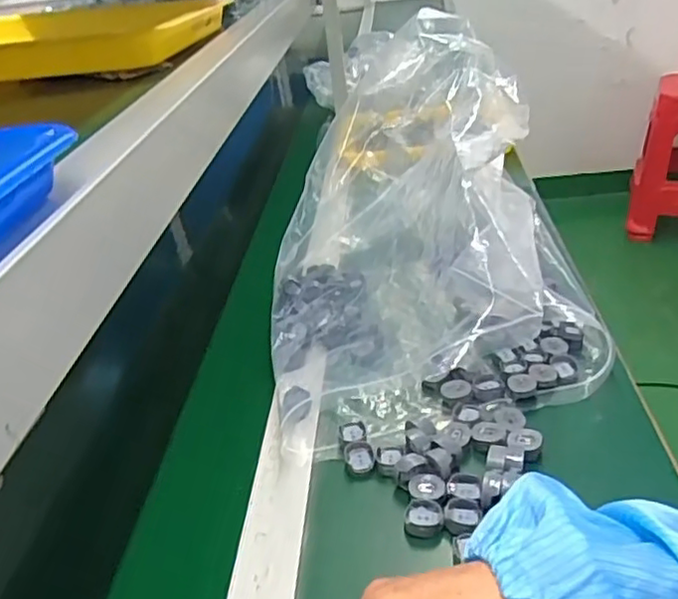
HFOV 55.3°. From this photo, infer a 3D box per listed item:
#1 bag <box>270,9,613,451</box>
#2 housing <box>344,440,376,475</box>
[{"bbox_3d":[0.079,-0.119,0.730,0.318,0.234,0.479,-7,30,0],"label":"bag"},{"bbox_3d":[0.018,0.135,0.556,0.025,0.010,0.030,-7,30,-1],"label":"housing"}]

